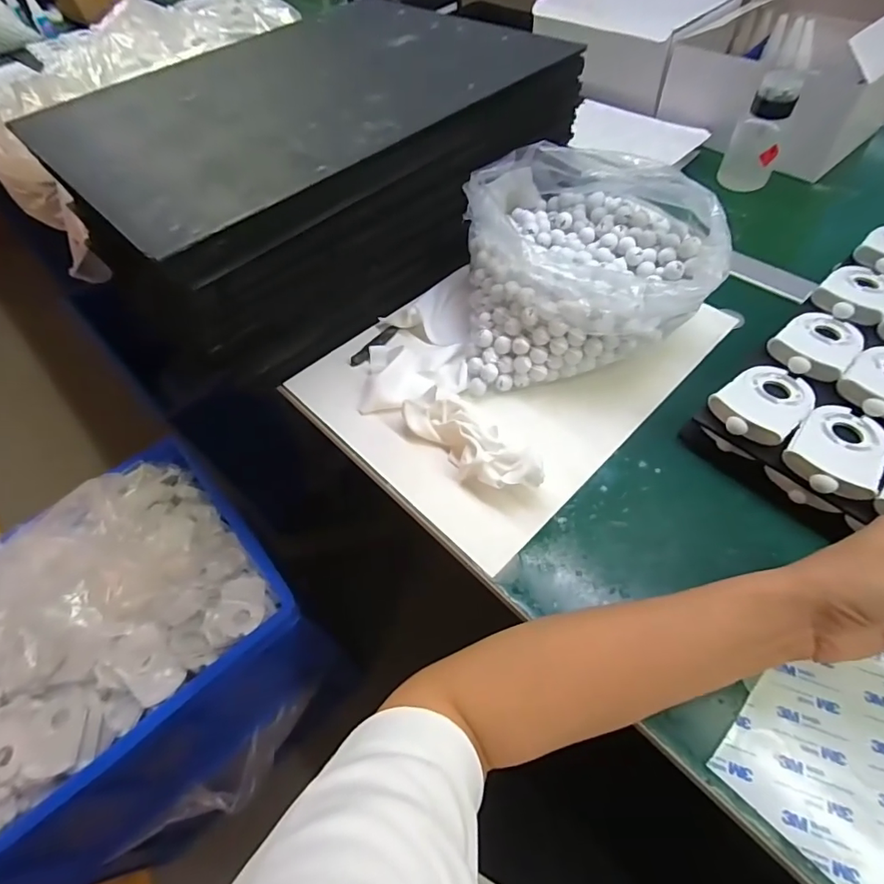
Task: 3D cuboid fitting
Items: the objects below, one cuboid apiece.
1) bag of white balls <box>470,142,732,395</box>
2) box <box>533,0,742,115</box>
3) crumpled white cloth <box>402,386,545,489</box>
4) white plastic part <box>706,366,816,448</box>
[{"bbox_3d":[0.132,-0.178,0.466,0.212,0.117,0.230,-1,55,5],"label":"bag of white balls"},{"bbox_3d":[0.299,-0.657,0.783,0.265,0.104,0.208,33,64,24],"label":"box"},{"bbox_3d":[0.025,0.001,0.403,0.050,0.033,0.133,-37,60,-19],"label":"crumpled white cloth"},{"bbox_3d":[0.260,-0.035,0.383,0.089,0.014,0.058,-35,59,-18],"label":"white plastic part"}]

